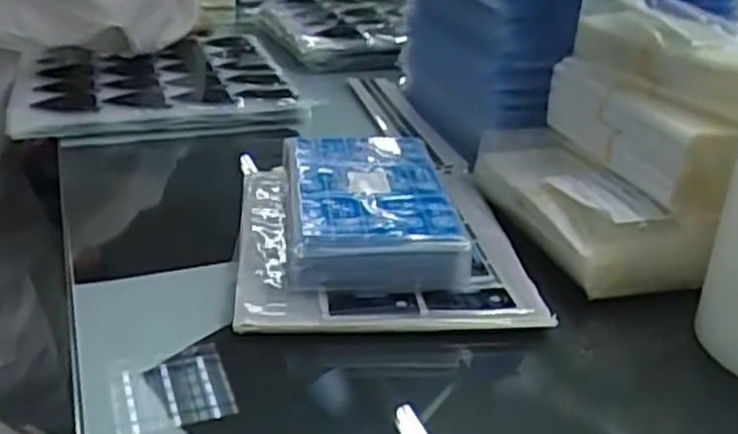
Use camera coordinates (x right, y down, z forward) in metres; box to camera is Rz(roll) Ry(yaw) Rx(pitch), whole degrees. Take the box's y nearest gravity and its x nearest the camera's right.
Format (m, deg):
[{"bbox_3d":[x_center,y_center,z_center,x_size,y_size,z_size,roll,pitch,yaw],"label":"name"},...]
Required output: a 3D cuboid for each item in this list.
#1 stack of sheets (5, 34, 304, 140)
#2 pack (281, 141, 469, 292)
[{"bbox_3d":[-0.259,-0.171,0.925,0.311,0.035,0.297,-6,30,-19],"label":"stack of sheets"},{"bbox_3d":[-0.004,-0.009,0.583,0.123,0.047,0.197,-1,28,-7],"label":"pack"}]

